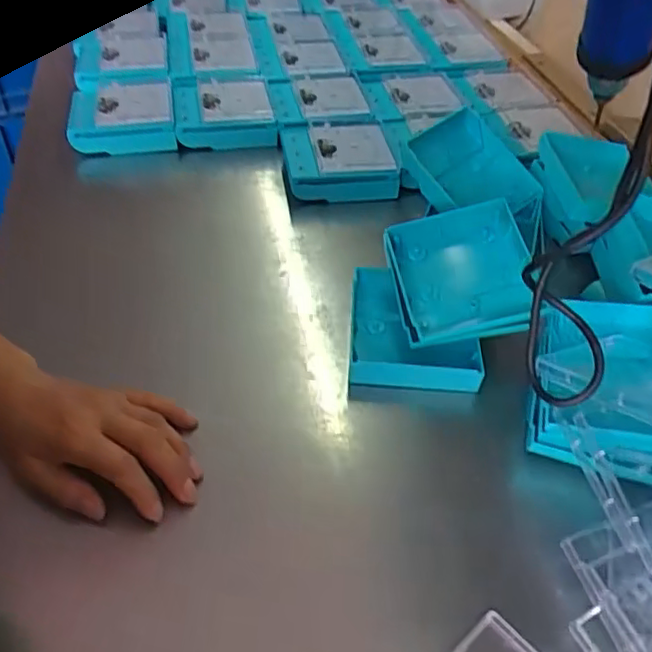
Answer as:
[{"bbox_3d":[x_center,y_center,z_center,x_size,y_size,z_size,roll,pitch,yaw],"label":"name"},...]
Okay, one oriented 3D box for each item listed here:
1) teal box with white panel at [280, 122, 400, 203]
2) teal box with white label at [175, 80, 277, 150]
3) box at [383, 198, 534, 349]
[{"bbox_3d":[0.014,-0.180,0.674,0.116,0.039,0.108,-2,46,-6],"label":"teal box with white panel"},{"bbox_3d":[-0.120,-0.255,0.736,0.113,0.045,0.115,-6,46,-10],"label":"teal box with white label"},{"bbox_3d":[0.110,-0.040,0.505,0.107,0.029,0.114,-12,58,4],"label":"box"}]

